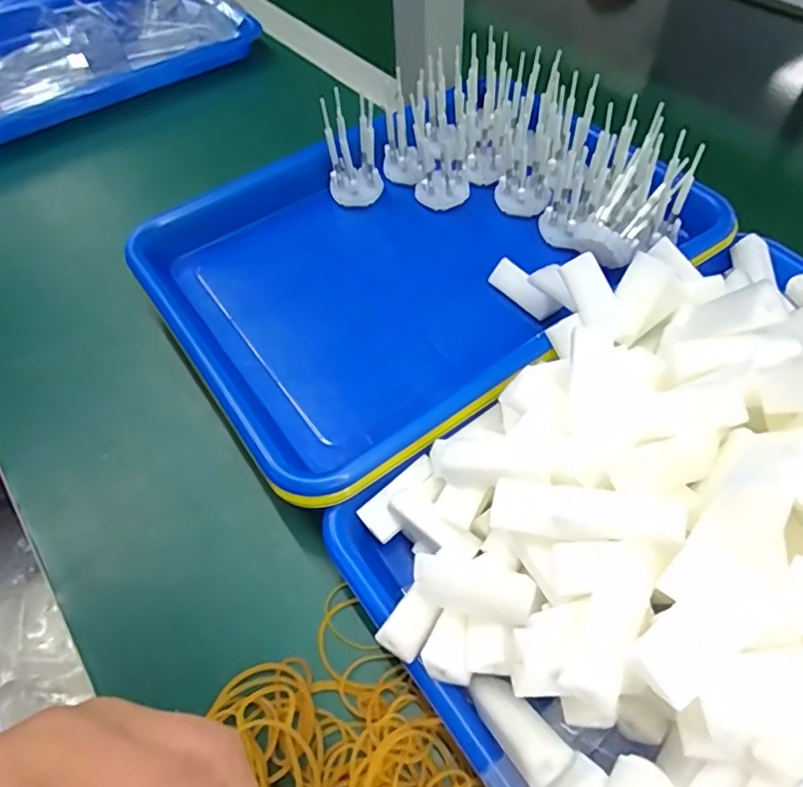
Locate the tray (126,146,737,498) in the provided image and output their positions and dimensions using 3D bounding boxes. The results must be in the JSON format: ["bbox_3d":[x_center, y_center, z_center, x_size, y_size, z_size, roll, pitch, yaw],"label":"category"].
[{"bbox_3d":[0.006,-0.084,0.393,0.303,0.052,0.246,-32,59,-18],"label":"tray"}]

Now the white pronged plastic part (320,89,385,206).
[{"bbox_3d":[-0.034,-0.165,0.413,0.035,0.078,0.026,-14,55,-7],"label":"white pronged plastic part"}]

